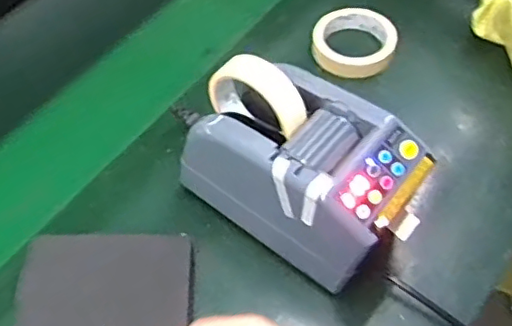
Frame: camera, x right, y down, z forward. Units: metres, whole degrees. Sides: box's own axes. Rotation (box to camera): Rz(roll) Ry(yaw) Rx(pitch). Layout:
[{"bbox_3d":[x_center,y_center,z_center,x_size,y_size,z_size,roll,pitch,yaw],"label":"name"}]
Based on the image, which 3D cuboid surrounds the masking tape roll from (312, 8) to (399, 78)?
[{"bbox_3d":[0.120,-0.146,0.720,0.098,0.031,0.092,-2,54,2],"label":"masking tape roll"}]

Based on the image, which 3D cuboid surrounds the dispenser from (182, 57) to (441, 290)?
[{"bbox_3d":[0.028,-0.006,0.539,0.243,0.167,0.115,32,62,23],"label":"dispenser"}]

